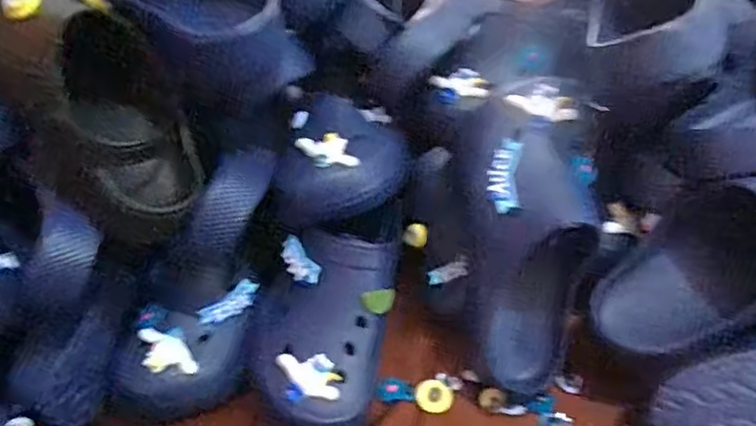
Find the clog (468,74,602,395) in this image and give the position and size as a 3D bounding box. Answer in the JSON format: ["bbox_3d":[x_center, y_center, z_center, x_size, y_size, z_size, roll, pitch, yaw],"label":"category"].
[{"bbox_3d":[0.131,0.017,0.553,0.121,0.277,0.086,2,-4,7],"label":"clog"}]

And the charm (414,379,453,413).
[{"bbox_3d":[0.051,0.166,0.555,0.032,0.009,0.031,-2,39,2],"label":"charm"}]

